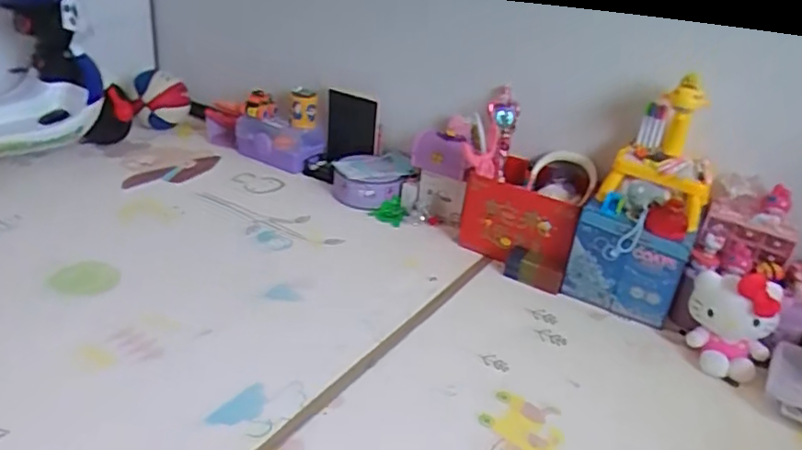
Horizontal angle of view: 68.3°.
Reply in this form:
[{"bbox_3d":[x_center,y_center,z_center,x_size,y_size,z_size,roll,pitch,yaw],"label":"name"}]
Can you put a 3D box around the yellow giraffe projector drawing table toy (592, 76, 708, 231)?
[{"bbox_3d":[0.545,-0.160,1.207,0.195,0.265,0.126,20,32,26],"label":"yellow giraffe projector drawing table toy"}]

